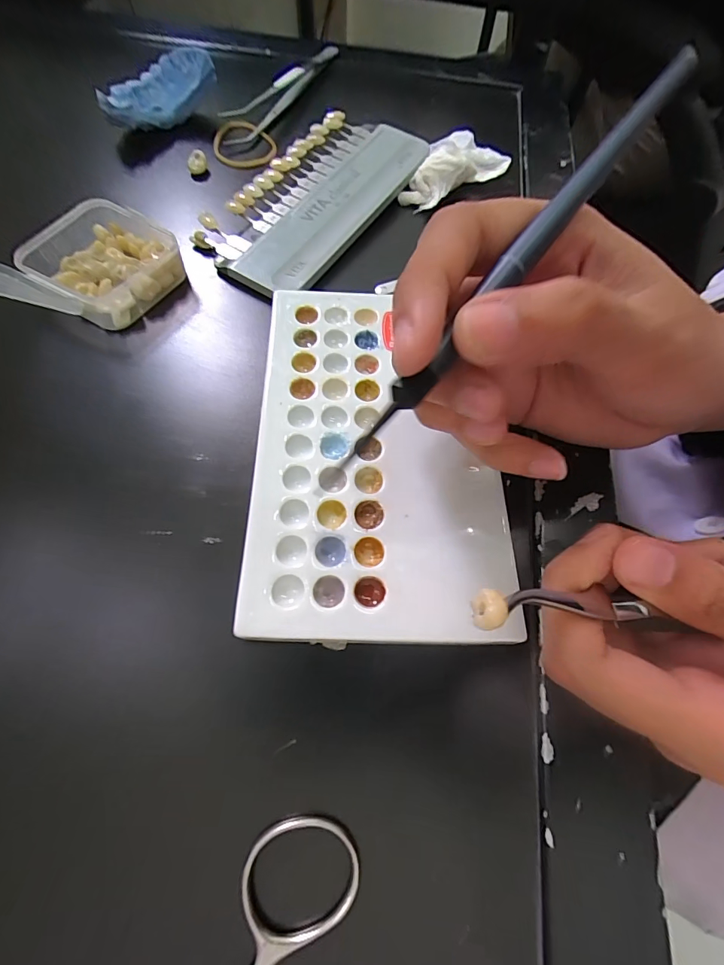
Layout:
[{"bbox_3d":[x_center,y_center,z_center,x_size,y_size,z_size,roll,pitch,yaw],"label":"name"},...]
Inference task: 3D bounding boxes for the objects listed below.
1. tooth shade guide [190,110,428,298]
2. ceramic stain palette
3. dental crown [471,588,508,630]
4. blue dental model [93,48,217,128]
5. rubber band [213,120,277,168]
[{"bbox_3d":[-0.025,-0.158,0.232,0.069,0.012,0.141,32,67,12],"label":"tooth shade guide"},{"bbox_3d":[0.006,-0.018,0.166,0.091,0.005,0.149,1,64,-2],"label":"ceramic stain palette"},{"bbox_3d":[0.028,0.027,0.091,0.006,0.005,0.008,1,64,-2],"label":"dental crown"},{"bbox_3d":[-0.121,-0.232,0.253,0.069,0.028,0.025,-28,69,-15],"label":"blue dental model"},{"bbox_3d":[-0.073,-0.210,0.264,0.039,0.005,0.040,1,72,-3],"label":"rubber band"}]

